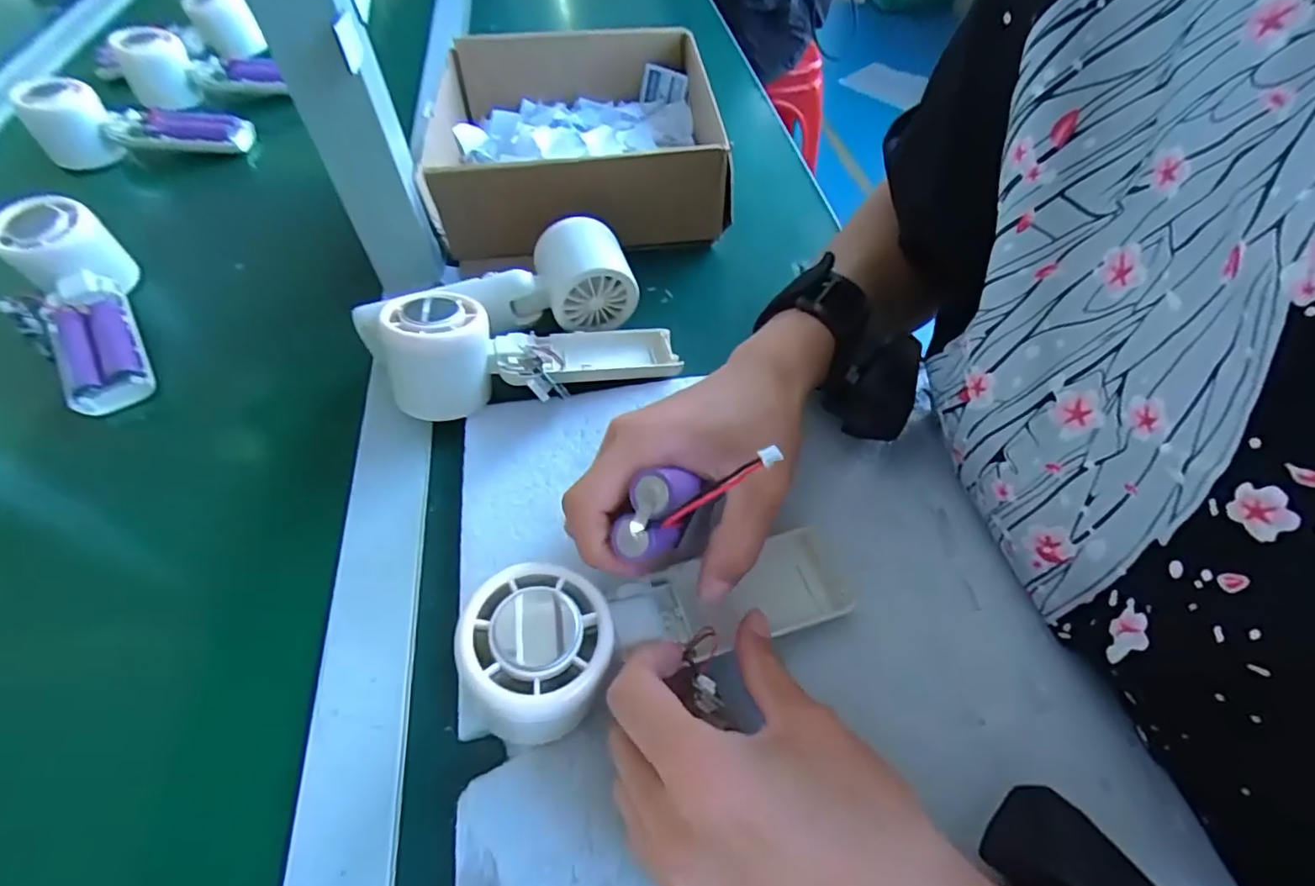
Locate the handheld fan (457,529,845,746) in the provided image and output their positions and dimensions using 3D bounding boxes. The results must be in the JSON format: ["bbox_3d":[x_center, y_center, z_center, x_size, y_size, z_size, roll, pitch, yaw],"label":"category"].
[{"bbox_3d":[-0.002,0.072,0.246,0.148,0.044,0.064,-13,59,-18],"label":"handheld fan"}]

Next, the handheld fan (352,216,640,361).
[{"bbox_3d":[-0.095,-0.090,0.369,0.160,0.048,0.054,-19,56,-14],"label":"handheld fan"}]

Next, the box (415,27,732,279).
[{"bbox_3d":[-0.059,-0.236,0.474,0.215,0.081,0.232,-5,54,-4],"label":"box"}]

